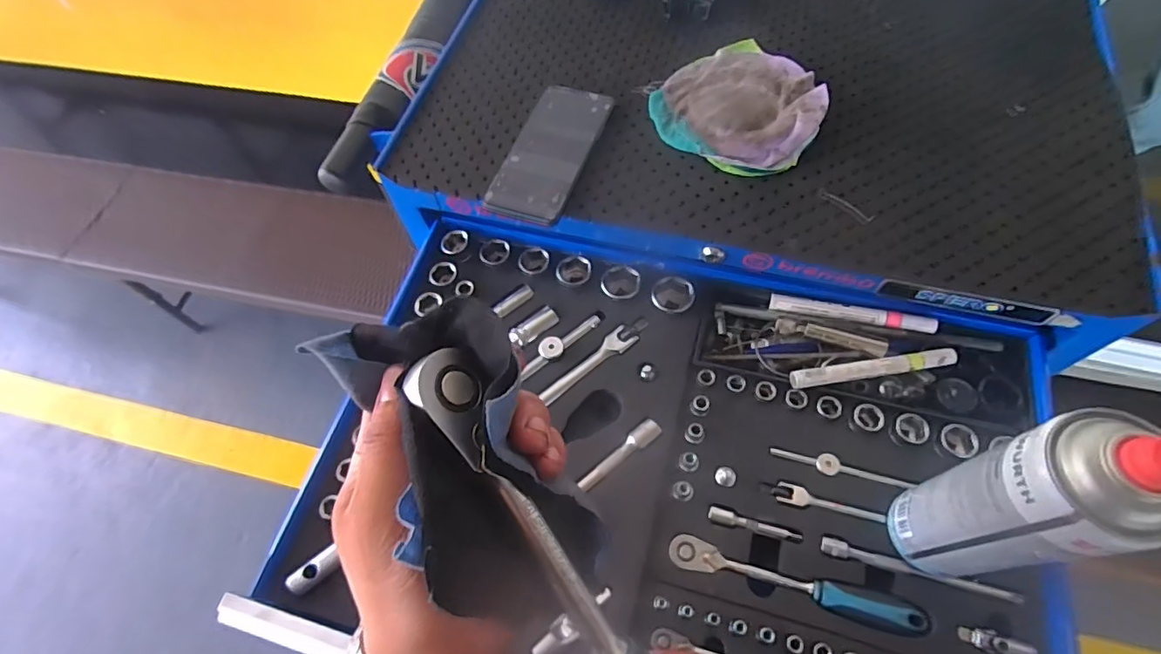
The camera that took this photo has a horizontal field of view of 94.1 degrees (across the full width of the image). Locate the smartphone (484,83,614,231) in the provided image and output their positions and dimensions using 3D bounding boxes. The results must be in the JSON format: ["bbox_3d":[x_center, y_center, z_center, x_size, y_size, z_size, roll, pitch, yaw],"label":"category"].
[{"bbox_3d":[-0.028,-0.171,0.521,0.075,0.013,0.163,18,65,13],"label":"smartphone"}]

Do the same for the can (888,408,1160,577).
[{"bbox_3d":[0.256,0.110,0.324,0.061,0.217,0.063,-6,62,1],"label":"can"}]

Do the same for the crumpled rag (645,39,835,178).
[{"bbox_3d":[0.160,-0.223,0.529,0.156,0.029,0.157,35,70,20],"label":"crumpled rag"}]

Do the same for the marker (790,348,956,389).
[{"bbox_3d":[0.256,0.037,0.474,0.142,0.013,0.016,-9,62,-1],"label":"marker"}]

